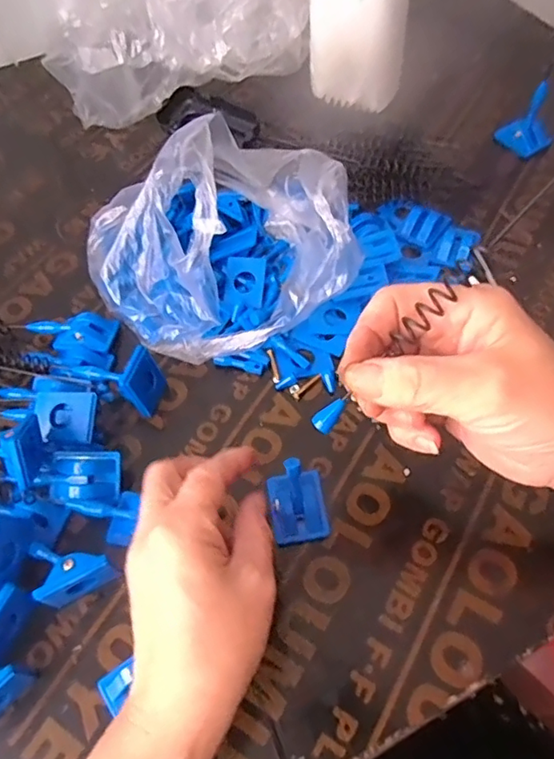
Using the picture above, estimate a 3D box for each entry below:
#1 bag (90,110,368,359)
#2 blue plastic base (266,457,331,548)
[{"bbox_3d":[-0.043,-0.114,0.415,0.194,0.117,0.182,-23,59,-10],"label":"bag"},{"bbox_3d":[0.013,0.076,0.349,0.034,0.021,0.050,-9,58,-1],"label":"blue plastic base"}]

